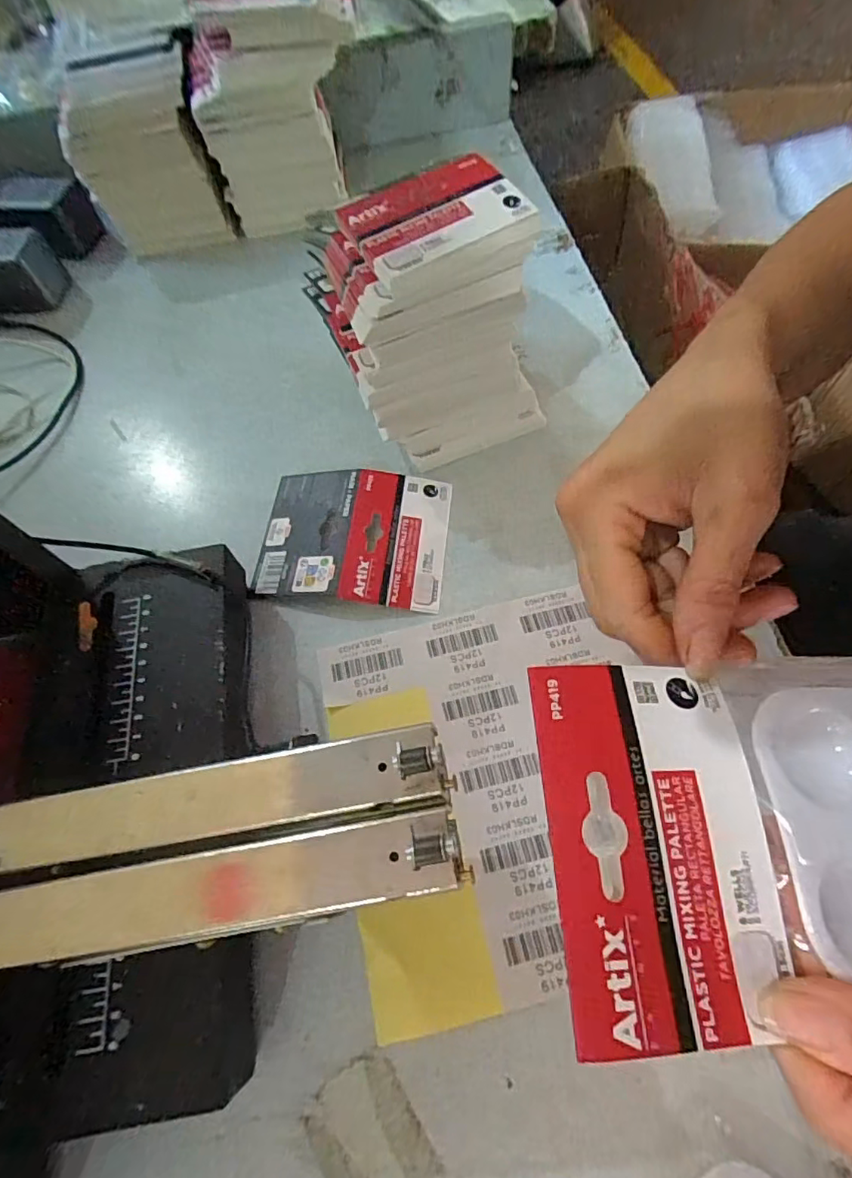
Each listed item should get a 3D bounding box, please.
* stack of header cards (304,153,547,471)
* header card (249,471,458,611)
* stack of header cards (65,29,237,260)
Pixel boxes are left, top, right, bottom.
[{"bbox_3d":[0.006,-0.168,0.362,0.126,0.139,0.098,-22,63,-8],"label":"stack of header cards"},{"bbox_3d":[-0.049,-0.037,0.370,0.124,0.013,0.100,4,63,6],"label":"header card"},{"bbox_3d":[-0.254,-0.394,0.501,0.115,0.137,0.068,-15,63,-4],"label":"stack of header cards"}]

